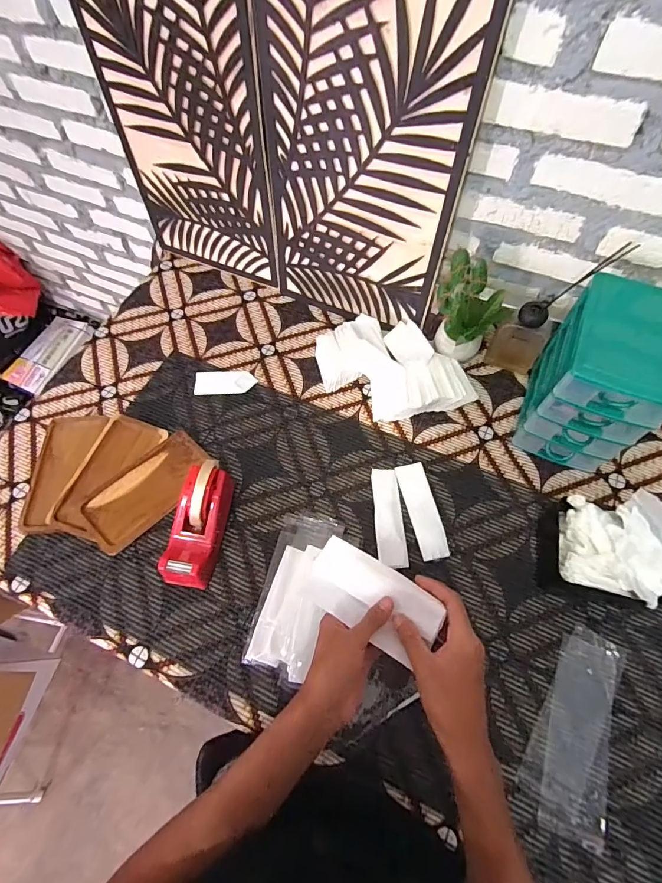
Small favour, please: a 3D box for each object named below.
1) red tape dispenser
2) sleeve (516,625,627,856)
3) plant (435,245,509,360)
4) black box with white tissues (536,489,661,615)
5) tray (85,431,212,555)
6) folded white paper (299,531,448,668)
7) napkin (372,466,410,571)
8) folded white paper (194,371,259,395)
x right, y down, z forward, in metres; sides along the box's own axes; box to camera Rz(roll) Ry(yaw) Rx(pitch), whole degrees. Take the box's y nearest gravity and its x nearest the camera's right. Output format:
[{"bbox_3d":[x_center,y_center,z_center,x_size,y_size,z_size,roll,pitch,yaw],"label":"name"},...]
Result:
[{"bbox_3d":[-0.187,0.111,0.575,0.059,0.118,0.164,9,62,6],"label":"red tape dispenser"},{"bbox_3d":[0.300,0.347,0.506,0.095,0.004,0.222,22,65,10],"label":"sleeve"},{"bbox_3d":[0.232,-0.225,0.690,0.094,0.172,0.080,-29,67,-12],"label":"plant"},{"bbox_3d":[0.371,0.144,0.544,0.140,0.127,0.121,14,63,8],"label":"black box with white tissues"},{"bbox_3d":[-0.285,0.074,0.646,0.093,0.031,0.196,38,69,19],"label":"tray"},{"bbox_3d":[0.043,0.169,0.446,0.150,0.010,0.075,23,68,30],"label":"folded white paper"},{"bbox_3d":[0.087,0.115,0.627,0.042,0.013,0.154,-2,62,0],"label":"napkin"},{"bbox_3d":[-0.194,-0.108,0.755,0.108,0.008,0.053,-2,62,0],"label":"folded white paper"}]

